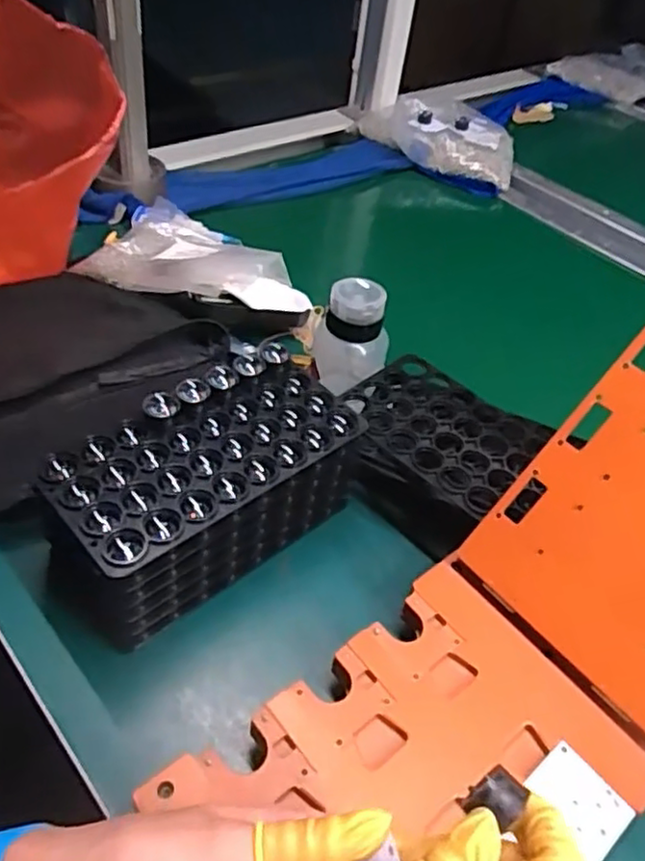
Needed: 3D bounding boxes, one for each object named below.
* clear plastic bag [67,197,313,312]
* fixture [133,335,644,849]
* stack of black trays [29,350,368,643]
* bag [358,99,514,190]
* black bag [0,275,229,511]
[{"bbox_3d":[-0.142,-0.171,0.657,0.168,0.032,0.224,-27,55,-29],"label":"clear plastic bag"},{"bbox_3d":[0.125,0.107,0.371,0.440,0.087,0.169,-38,55,2],"label":"fixture"},{"bbox_3d":[-0.077,0.038,0.440,0.205,0.101,0.094,-30,56,-31],"label":"stack of black trays"},{"bbox_3d":[0.176,-0.443,0.989,0.254,0.053,0.165,23,47,15],"label":"bag"},{"bbox_3d":[-0.252,-0.050,0.553,0.241,0.066,0.290,38,52,26],"label":"black bag"}]

